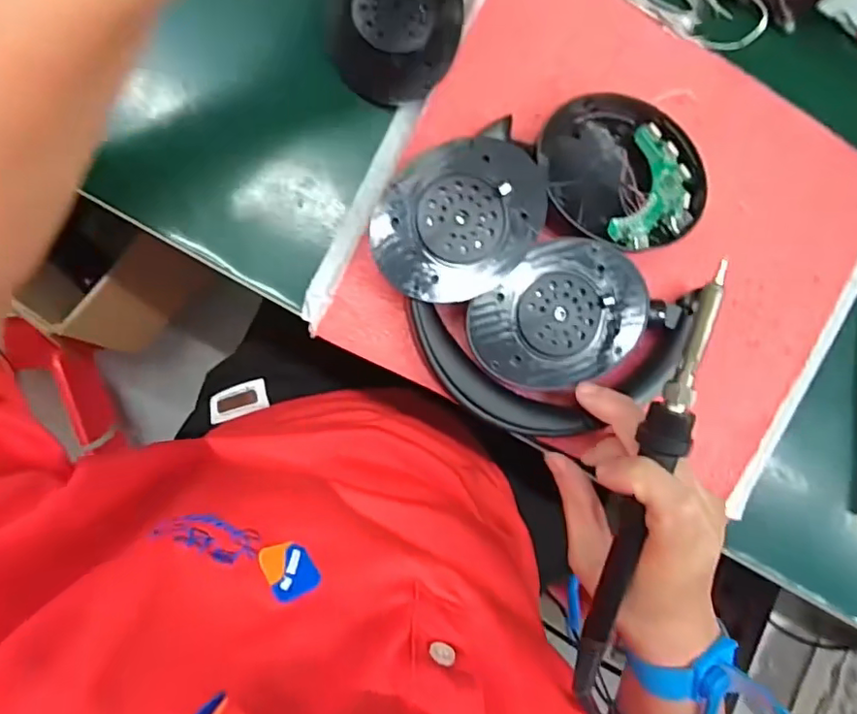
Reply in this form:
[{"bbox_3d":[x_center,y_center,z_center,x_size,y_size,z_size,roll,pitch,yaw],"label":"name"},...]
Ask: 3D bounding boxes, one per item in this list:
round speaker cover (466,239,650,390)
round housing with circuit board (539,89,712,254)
[{"bbox_3d":[0.068,-0.019,0.288,0.083,0.009,0.071,-44,97,-4],"label":"round speaker cover"},{"bbox_3d":[0.101,-0.095,0.302,0.076,0.029,0.077,0,92,-8],"label":"round housing with circuit board"}]

